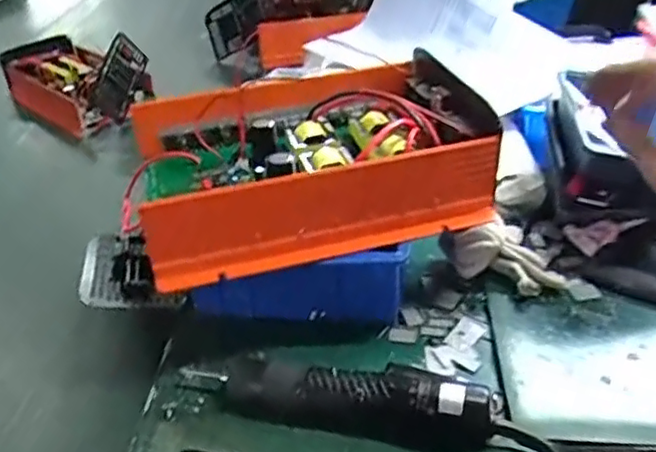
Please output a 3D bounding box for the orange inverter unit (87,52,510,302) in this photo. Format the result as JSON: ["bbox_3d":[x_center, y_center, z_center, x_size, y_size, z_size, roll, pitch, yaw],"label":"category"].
[{"bbox_3d":[-0.032,-0.053,0.583,0.324,0.116,0.206,-10,34,-8],"label":"orange inverter unit"}]

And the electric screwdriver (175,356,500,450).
[{"bbox_3d":[0.004,0.122,0.485,0.227,0.032,0.050,4,35,13],"label":"electric screwdriver"}]

